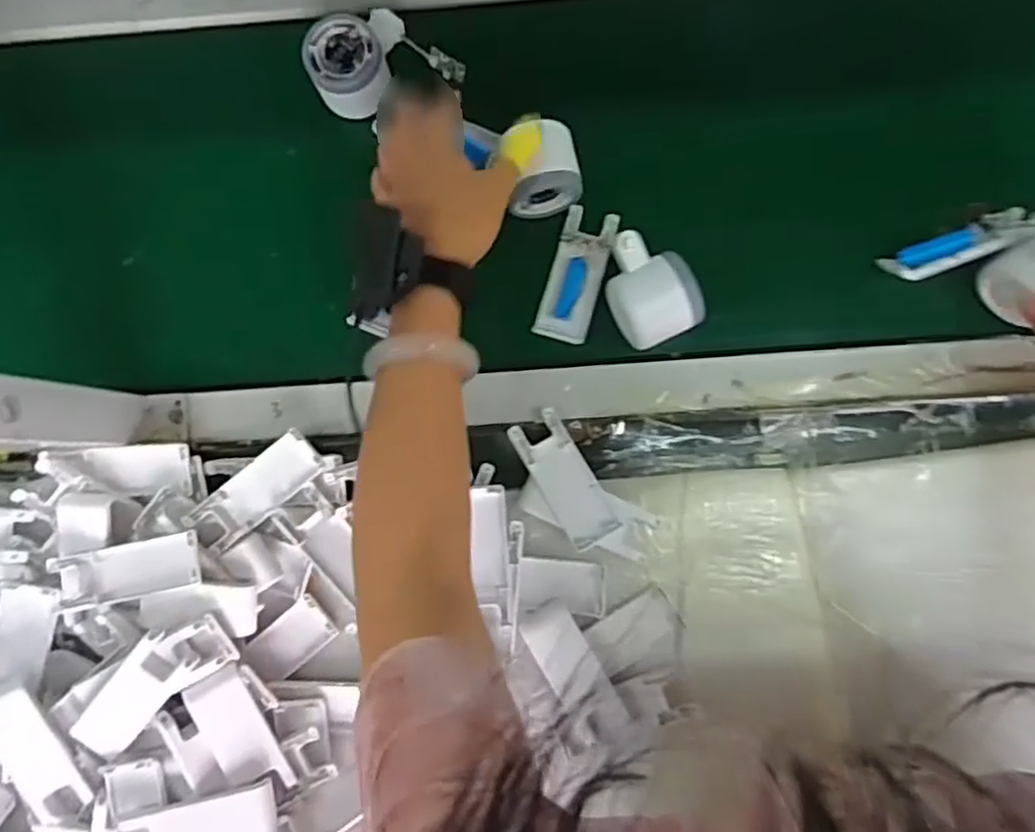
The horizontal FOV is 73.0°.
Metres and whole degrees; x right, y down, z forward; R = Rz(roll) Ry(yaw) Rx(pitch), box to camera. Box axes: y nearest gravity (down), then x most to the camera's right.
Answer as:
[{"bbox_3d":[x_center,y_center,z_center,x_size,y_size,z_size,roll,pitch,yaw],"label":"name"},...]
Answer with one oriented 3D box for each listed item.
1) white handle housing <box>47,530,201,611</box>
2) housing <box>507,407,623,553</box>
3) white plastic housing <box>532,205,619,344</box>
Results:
[{"bbox_3d":[-0.276,0.110,0.501,0.105,0.028,0.038,-11,86,2],"label":"white handle housing"},{"bbox_3d":[0.035,0.047,0.518,0.040,0.015,0.102,-30,86,0],"label":"housing"},{"bbox_3d":[0.047,-0.110,0.552,0.041,0.020,0.104,17,87,3],"label":"white plastic housing"}]

